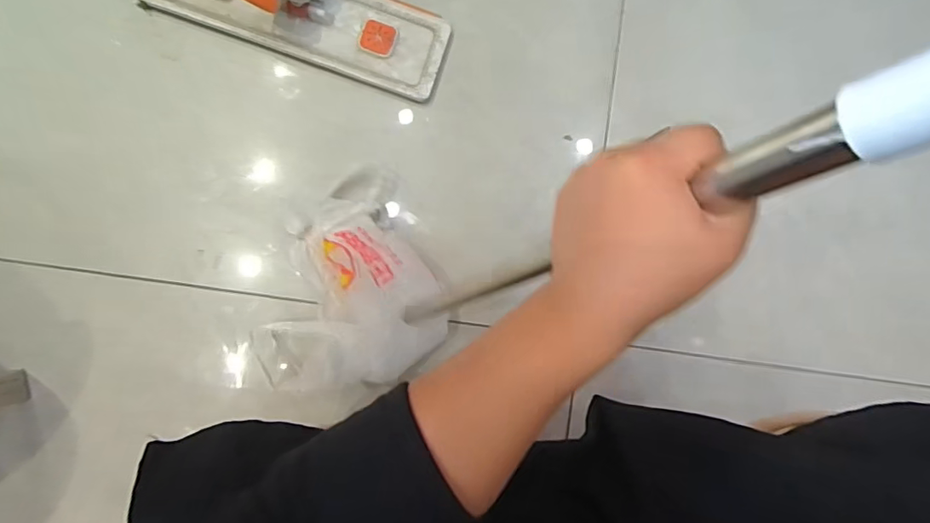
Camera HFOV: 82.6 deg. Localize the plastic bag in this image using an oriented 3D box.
[{"bbox_3d":[-0.161,0.031,0.646,0.238,0.076,0.241,-23,91,-8],"label":"plastic bag"}]

